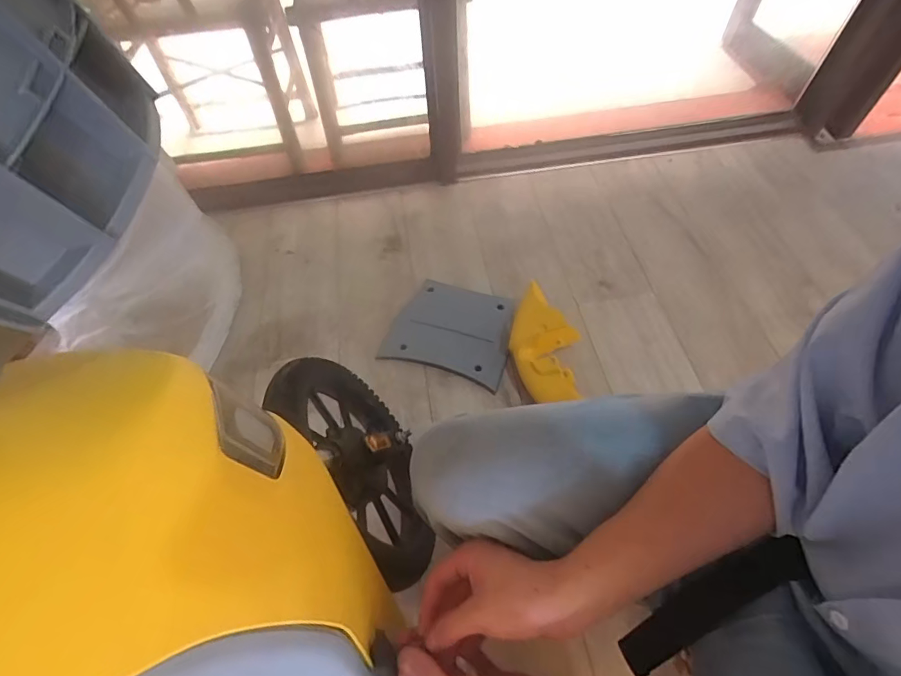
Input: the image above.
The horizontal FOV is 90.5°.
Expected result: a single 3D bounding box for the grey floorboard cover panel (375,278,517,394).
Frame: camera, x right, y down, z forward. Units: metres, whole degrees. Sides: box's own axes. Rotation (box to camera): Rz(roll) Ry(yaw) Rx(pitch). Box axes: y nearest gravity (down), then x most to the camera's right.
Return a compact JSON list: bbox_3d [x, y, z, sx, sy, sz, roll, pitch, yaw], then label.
[{"bbox_3d":[0.008,-0.028,1.092,0.294,0.050,0.251,17,59,13],"label":"grey floorboard cover panel"}]

